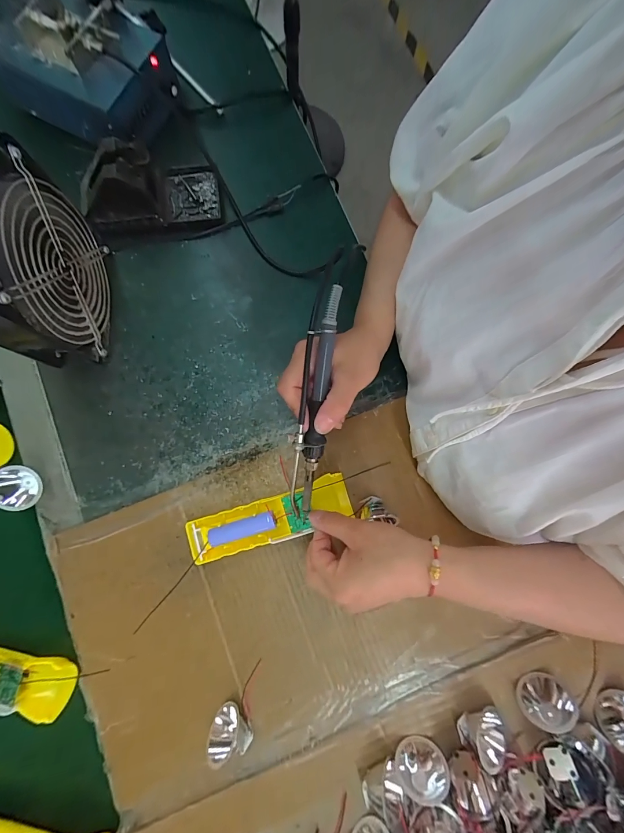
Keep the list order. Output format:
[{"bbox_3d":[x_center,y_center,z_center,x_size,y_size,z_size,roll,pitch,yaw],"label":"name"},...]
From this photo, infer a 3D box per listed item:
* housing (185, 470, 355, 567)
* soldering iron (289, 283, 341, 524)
[{"bbox_3d":[-0.040,0.100,0.332,0.157,0.020,0.043,-17,79,-6],"label":"housing"},{"bbox_3d":[0.001,-0.005,0.294,0.026,0.022,0.204,8,100,3],"label":"soldering iron"}]

